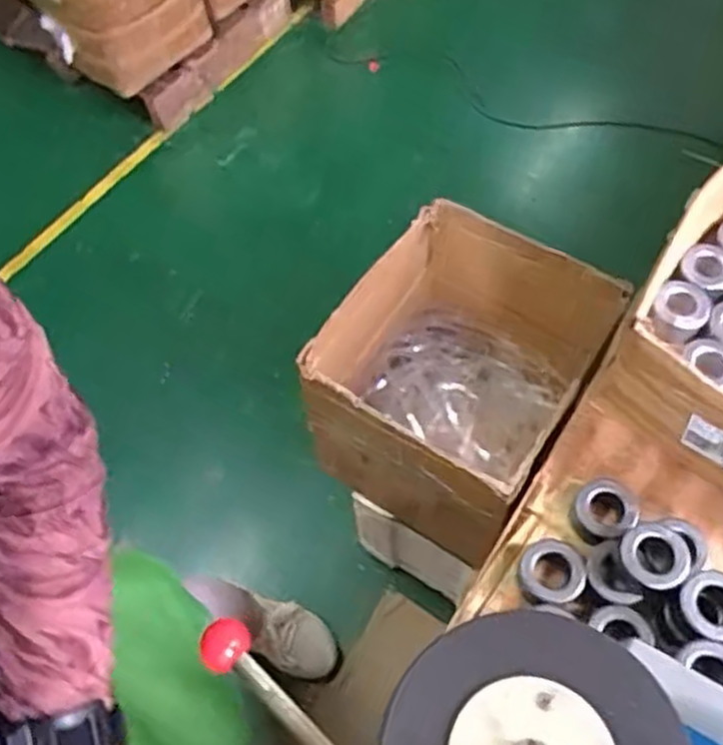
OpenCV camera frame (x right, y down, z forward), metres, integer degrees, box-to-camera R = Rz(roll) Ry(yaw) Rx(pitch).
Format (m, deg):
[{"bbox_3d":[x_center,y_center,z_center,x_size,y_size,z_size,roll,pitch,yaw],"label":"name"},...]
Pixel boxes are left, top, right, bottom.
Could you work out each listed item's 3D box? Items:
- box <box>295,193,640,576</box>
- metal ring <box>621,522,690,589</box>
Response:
[{"bbox_3d":[0.131,0.021,1.024,0.326,0.306,0.323,29,67,18],"label":"box"},{"bbox_3d":[0.273,0.170,0.698,0.055,0.018,0.060,-7,61,-1],"label":"metal ring"}]

